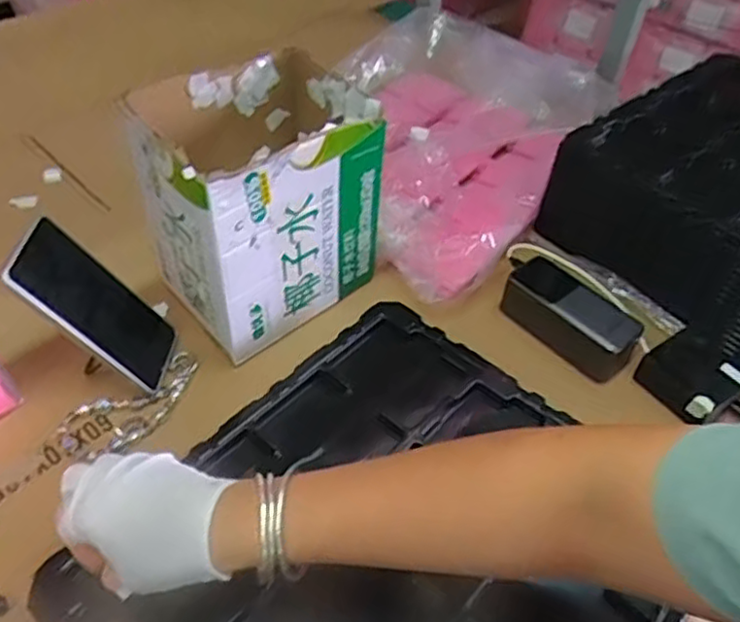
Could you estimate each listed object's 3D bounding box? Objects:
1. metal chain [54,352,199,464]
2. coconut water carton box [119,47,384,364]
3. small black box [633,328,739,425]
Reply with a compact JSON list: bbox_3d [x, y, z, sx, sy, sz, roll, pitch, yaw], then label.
[{"bbox_3d":[-0.203,0.084,0.600,0.127,0.009,0.059,-31,58,-30],"label":"metal chain"},{"bbox_3d":[-0.102,-0.103,0.644,0.191,0.203,0.152,-33,59,-31],"label":"coconut water carton box"},{"bbox_3d":[0.305,0.062,0.645,0.077,0.049,0.079,-26,55,-27],"label":"small black box"}]

